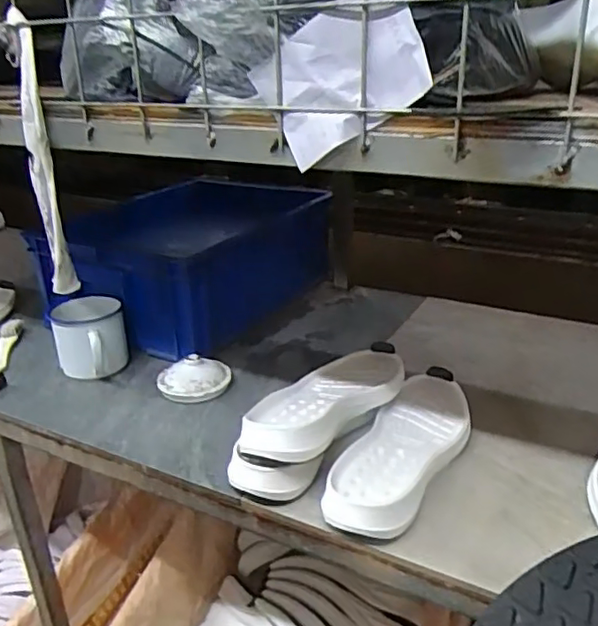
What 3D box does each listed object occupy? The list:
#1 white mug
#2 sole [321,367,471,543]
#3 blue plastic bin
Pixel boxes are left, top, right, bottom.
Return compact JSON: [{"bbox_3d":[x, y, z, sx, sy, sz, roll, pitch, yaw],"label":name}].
[{"bbox_3d":[-0.304,0.038,0.911,0.100,0.092,0.112,-10,26,-17],"label":"white mug"},{"bbox_3d":[0.126,0.144,0.705,0.102,0.034,0.310,10,27,25],"label":"sole"},{"bbox_3d":[-0.192,-0.088,1.151,0.376,0.169,0.555,9,27,24],"label":"blue plastic bin"}]

